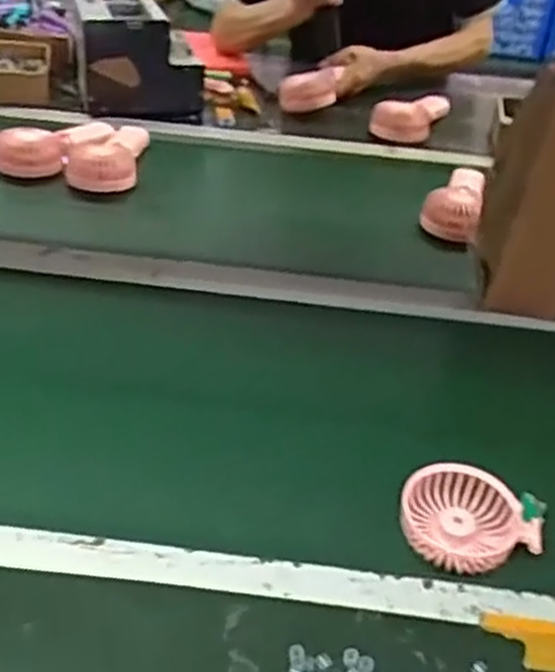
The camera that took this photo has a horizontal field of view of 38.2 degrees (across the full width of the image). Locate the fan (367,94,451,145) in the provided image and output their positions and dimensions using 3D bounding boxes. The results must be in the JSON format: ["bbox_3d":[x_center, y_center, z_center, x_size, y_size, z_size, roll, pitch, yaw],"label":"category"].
[{"bbox_3d":[0.201,-0.331,1.206,0.091,0.065,0.117,23,40,21],"label":"fan"}]

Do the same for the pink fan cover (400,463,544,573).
[{"bbox_3d":[0.150,0.142,0.634,0.104,0.029,0.083,6,37,0],"label":"pink fan cover"}]

